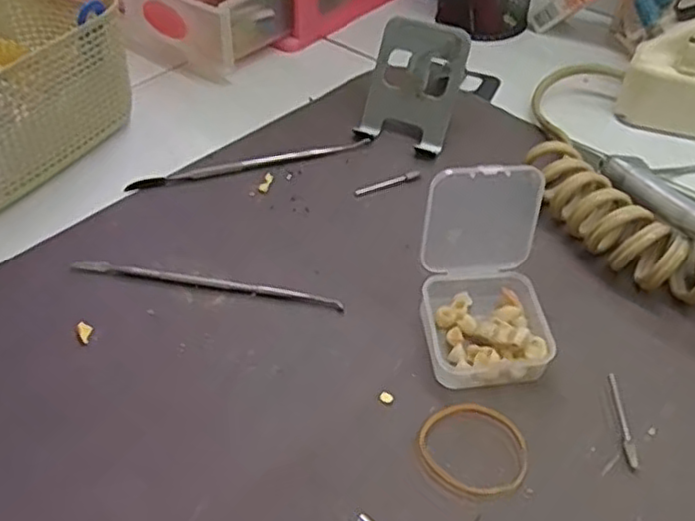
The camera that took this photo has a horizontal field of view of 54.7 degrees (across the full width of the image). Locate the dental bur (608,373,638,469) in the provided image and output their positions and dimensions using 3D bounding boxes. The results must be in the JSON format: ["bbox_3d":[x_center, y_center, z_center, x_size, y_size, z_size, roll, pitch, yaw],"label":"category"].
[{"bbox_3d":[0.121,0.069,0.295,0.004,0.004,0.045,1,46,4],"label":"dental bur"}]

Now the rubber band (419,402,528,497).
[{"bbox_3d":[0.055,0.079,0.286,0.045,0.004,0.042,-1,46,1],"label":"rubber band"}]

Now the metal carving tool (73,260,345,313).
[{"bbox_3d":[-0.074,0.011,0.353,0.145,0.006,0.008,6,46,9],"label":"metal carving tool"}]

